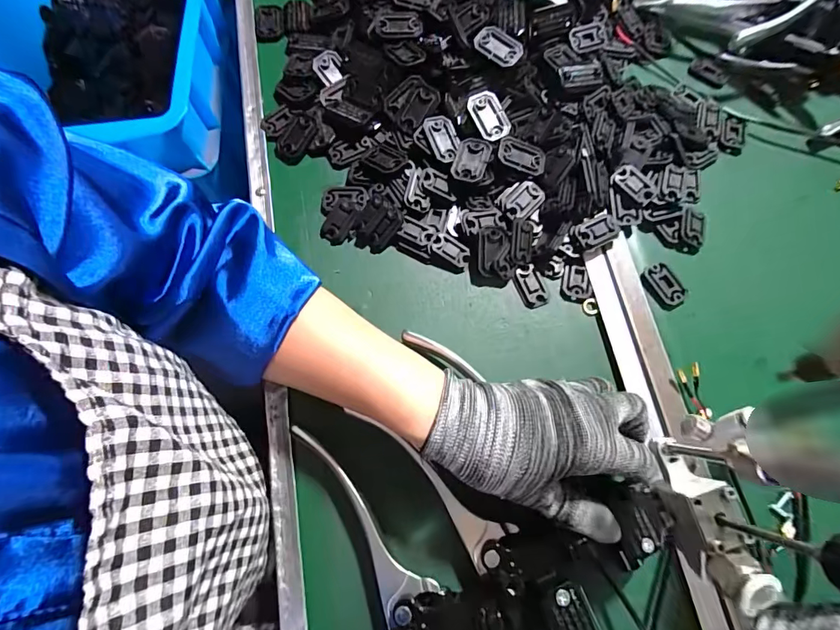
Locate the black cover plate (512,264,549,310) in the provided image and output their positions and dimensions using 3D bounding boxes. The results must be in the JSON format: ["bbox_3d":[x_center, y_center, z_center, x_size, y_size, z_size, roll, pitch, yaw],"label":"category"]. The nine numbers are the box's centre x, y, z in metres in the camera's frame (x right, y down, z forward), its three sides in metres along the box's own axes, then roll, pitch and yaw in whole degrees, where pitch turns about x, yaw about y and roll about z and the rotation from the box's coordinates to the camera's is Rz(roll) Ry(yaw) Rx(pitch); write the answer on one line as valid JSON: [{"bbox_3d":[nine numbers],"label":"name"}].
[{"bbox_3d":[0.090,-0.023,0.350,0.021,0.007,0.035,-23,73,-6],"label":"black cover plate"}]

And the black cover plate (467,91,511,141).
[{"bbox_3d":[0.060,-0.170,0.369,0.026,0.006,0.043,-27,90,0],"label":"black cover plate"}]

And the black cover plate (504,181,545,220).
[{"bbox_3d":[0.087,-0.095,0.359,0.036,0.006,0.021,-44,77,-12],"label":"black cover plate"}]

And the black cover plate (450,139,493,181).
[{"bbox_3d":[0.043,-0.131,0.360,0.027,0.004,0.042,15,73,6],"label":"black cover plate"}]

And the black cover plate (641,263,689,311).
[{"bbox_3d":[0.198,-0.023,0.348,0.026,0.004,0.037,-34,75,-9],"label":"black cover plate"}]

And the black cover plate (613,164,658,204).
[{"bbox_3d":[0.179,-0.108,0.358,0.019,0.008,0.037,-41,76,-11],"label":"black cover plate"}]

